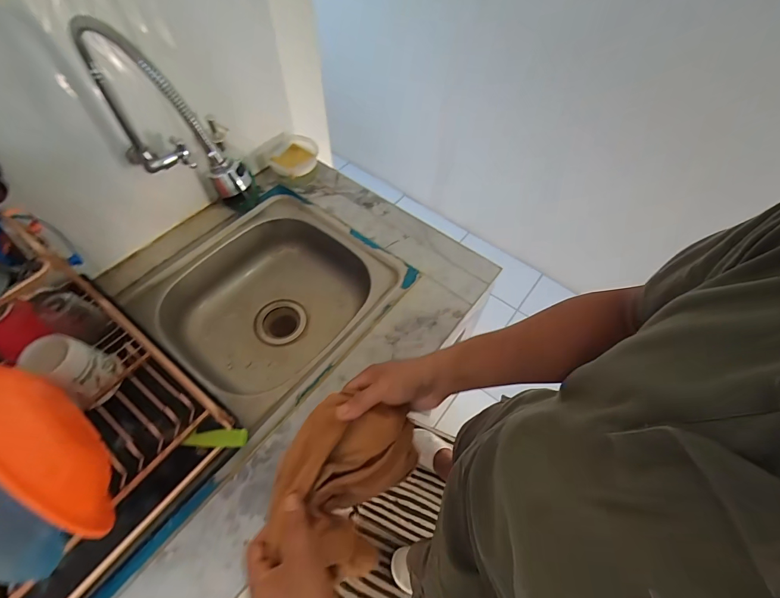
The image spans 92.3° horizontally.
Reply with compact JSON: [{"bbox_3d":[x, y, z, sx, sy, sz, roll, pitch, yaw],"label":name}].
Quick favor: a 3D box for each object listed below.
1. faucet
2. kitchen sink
[{"bbox_3d":[-0.300,-0.236,0.500,0.237,0.238,0.071,38,64,21],"label":"faucet"},{"bbox_3d":[-0.248,0.003,0.768,0.447,0.151,0.425,35,62,19],"label":"kitchen sink"}]

